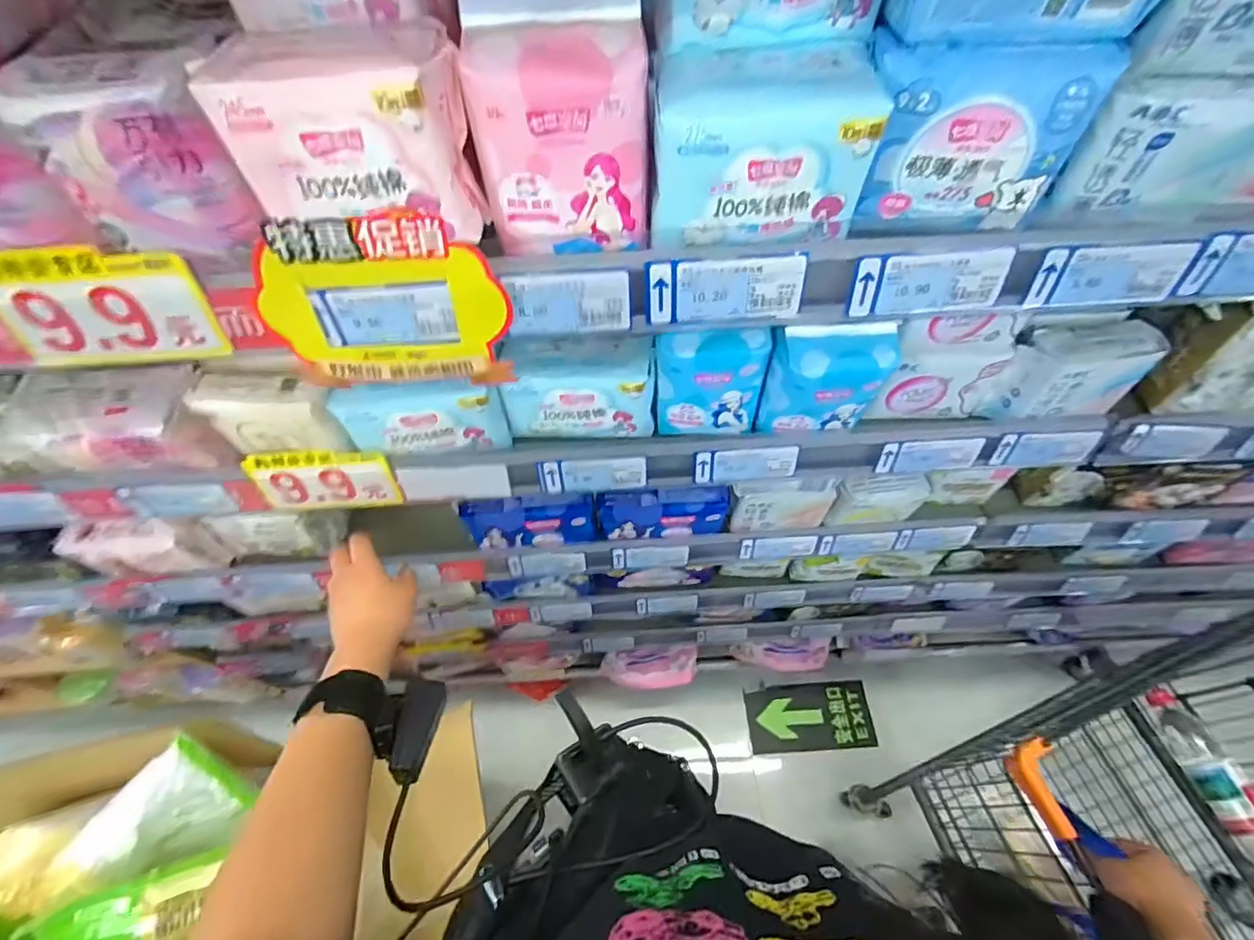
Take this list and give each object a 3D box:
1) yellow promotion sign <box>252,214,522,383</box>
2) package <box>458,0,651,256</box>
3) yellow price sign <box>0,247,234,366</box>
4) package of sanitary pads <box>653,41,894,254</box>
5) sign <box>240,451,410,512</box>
[{"bbox_3d":[-0.141,-0.094,0.317,0.134,0.103,0.017,-2,58,0],"label":"yellow promotion sign"},{"bbox_3d":[-0.033,-0.175,0.284,0.086,0.103,0.051,-6,58,-2],"label":"package"},{"bbox_3d":[-0.300,-0.092,0.314,0.115,0.069,0.004,-3,45,-2],"label":"yellow price sign"},{"bbox_3d":[0.070,-0.171,0.292,0.113,0.079,0.055,-5,58,-1],"label":"package of sanitary pads"},{"bbox_3d":[-0.269,0.012,0.490,0.120,0.072,0.006,-2,45,-1],"label":"sign"}]

